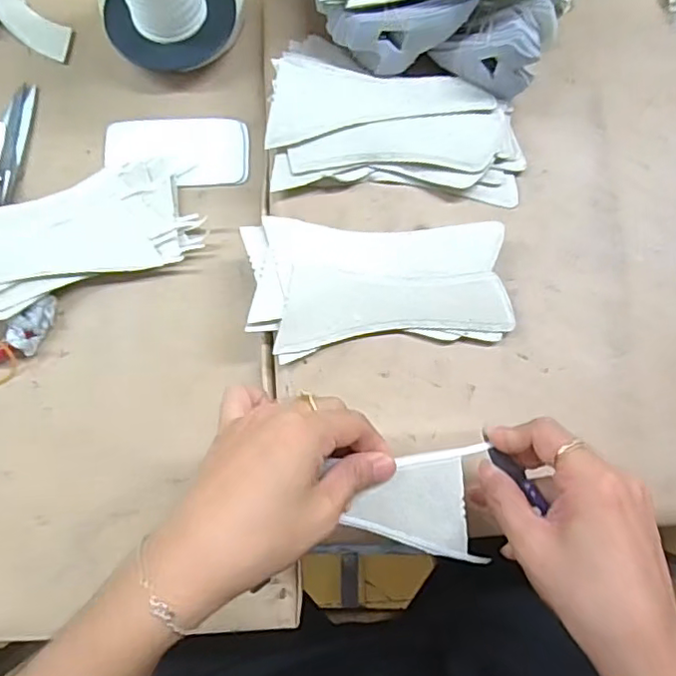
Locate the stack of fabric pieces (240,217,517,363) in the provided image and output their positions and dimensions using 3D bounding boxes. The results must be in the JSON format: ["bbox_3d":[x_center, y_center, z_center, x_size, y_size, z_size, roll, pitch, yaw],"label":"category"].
[{"bbox_3d":[0.027,-0.035,0.401,0.169,0.023,0.088,-2,81,-1],"label":"stack of fabric pieces"}]

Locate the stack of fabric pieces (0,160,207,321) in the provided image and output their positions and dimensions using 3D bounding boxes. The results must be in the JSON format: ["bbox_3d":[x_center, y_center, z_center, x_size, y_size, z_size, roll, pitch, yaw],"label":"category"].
[{"bbox_3d":[-0.196,-0.068,0.418,0.185,0.024,0.078,-24,81,-19],"label":"stack of fabric pieces"}]

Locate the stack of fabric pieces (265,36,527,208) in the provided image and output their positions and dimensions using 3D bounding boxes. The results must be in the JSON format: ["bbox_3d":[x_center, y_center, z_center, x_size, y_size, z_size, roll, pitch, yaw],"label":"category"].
[{"bbox_3d":[0.043,-0.146,0.411,0.178,0.037,0.109,10,81,1],"label":"stack of fabric pieces"}]

